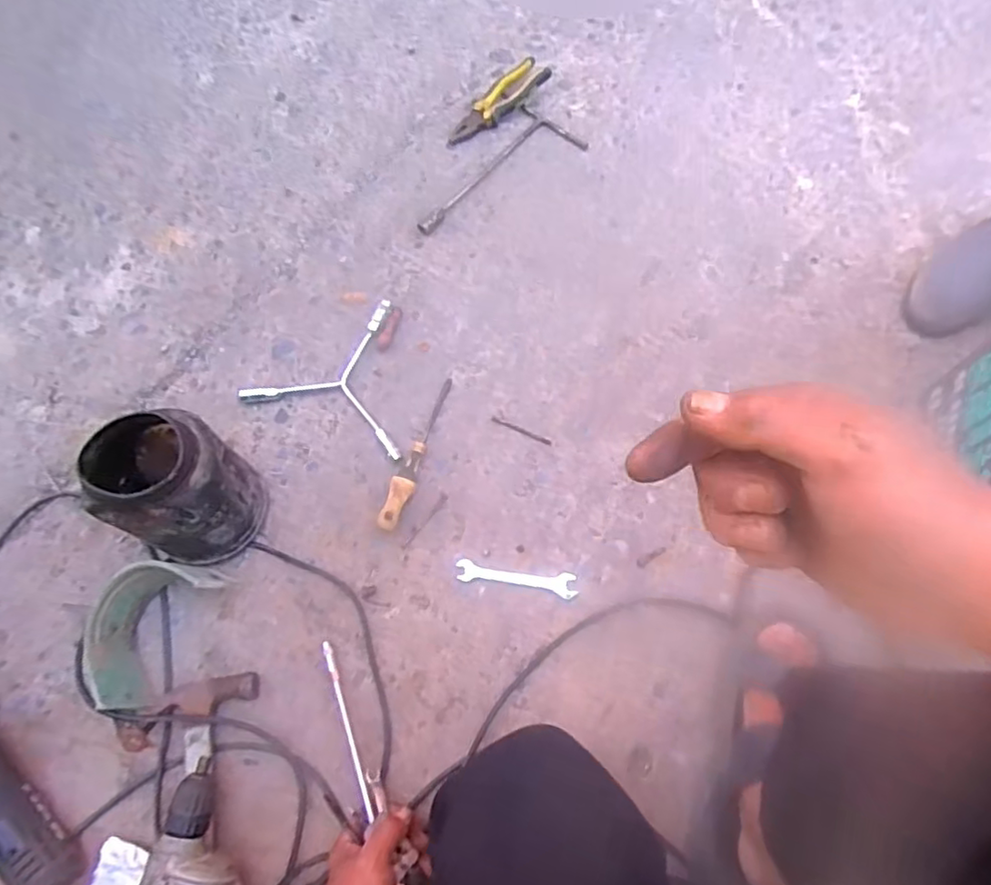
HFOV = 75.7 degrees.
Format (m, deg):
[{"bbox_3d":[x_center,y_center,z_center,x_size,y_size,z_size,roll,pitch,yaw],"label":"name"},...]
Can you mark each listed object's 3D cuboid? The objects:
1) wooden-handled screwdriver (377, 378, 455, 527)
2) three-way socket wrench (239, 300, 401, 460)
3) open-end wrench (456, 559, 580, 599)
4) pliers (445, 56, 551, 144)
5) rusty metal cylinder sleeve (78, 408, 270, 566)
[{"bbox_3d":[-0.098,0.009,0.811,0.024,0.033,0.215,17,70,8],"label":"wooden-handled screwdriver"},{"bbox_3d":[-0.191,-0.105,0.855,0.229,0.015,0.199,21,71,9],"label":"three-way socket wrench"},{"bbox_3d":[0.026,0.162,0.759,0.140,0.006,0.027,7,69,4],"label":"open-end wrench"},{"bbox_3d":[0.004,-0.544,1.024,0.057,0.017,0.202,38,75,15],"label":"pliers"},{"bbox_3d":[-0.354,0.055,0.727,0.138,0.177,0.134,-1,69,1],"label":"rusty metal cylinder sleeve"}]

